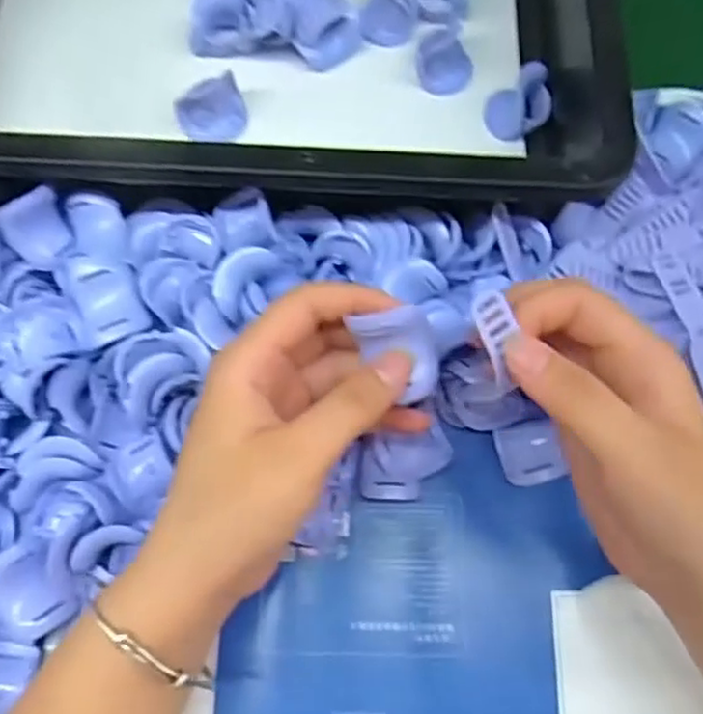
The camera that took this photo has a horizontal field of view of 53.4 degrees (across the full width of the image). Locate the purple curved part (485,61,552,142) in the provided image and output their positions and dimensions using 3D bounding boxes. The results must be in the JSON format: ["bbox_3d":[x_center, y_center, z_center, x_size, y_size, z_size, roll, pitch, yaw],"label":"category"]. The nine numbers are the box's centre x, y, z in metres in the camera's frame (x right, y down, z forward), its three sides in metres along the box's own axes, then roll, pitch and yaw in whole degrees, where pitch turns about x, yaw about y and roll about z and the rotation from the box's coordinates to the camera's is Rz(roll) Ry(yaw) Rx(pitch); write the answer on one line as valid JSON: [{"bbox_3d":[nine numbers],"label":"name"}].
[{"bbox_3d":[0.093,-0.141,0.383,0.033,0.023,0.036,0,71,0],"label":"purple curved part"}]

